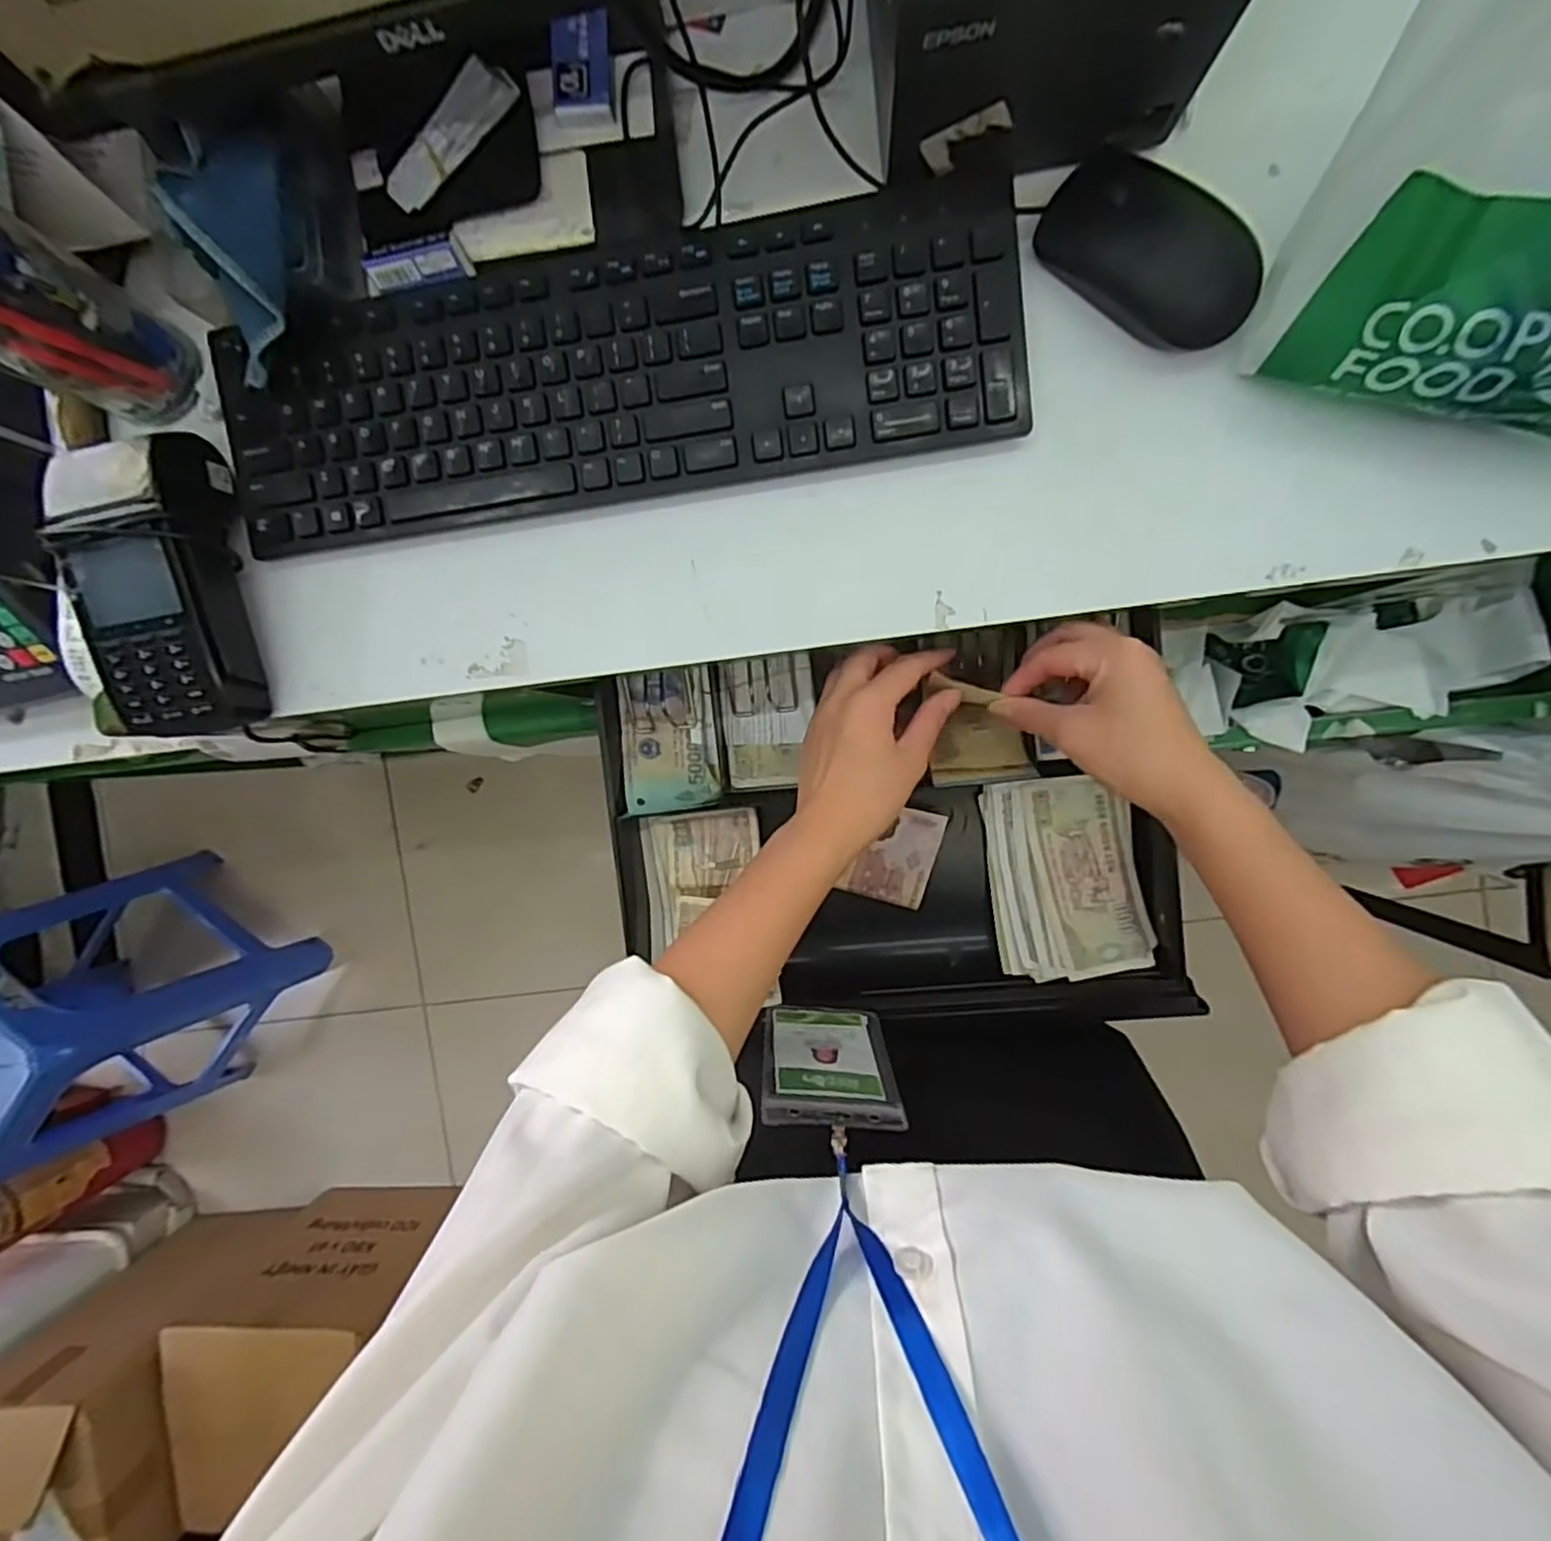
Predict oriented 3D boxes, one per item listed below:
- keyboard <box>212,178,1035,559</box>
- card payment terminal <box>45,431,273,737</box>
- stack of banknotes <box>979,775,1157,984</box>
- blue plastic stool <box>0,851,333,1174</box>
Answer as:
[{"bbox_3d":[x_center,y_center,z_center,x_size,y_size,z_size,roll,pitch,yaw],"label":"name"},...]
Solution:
[{"bbox_3d":[-0.089,-0.207,0.378,0.426,0.021,0.123,-6,92,7],"label":"keyboard"},{"bbox_3d":[-0.349,-0.099,0.393,0.084,0.044,0.156,-3,93,7],"label":"card payment terminal"},{"bbox_3d":[0.190,0.068,0.462,0.093,0.026,0.124,-7,92,7],"label":"stack of banknotes"},{"bbox_3d":[-1.098,0.382,1.156,0.363,0.424,0.378,38,96,3],"label":"blue plastic stool"}]

